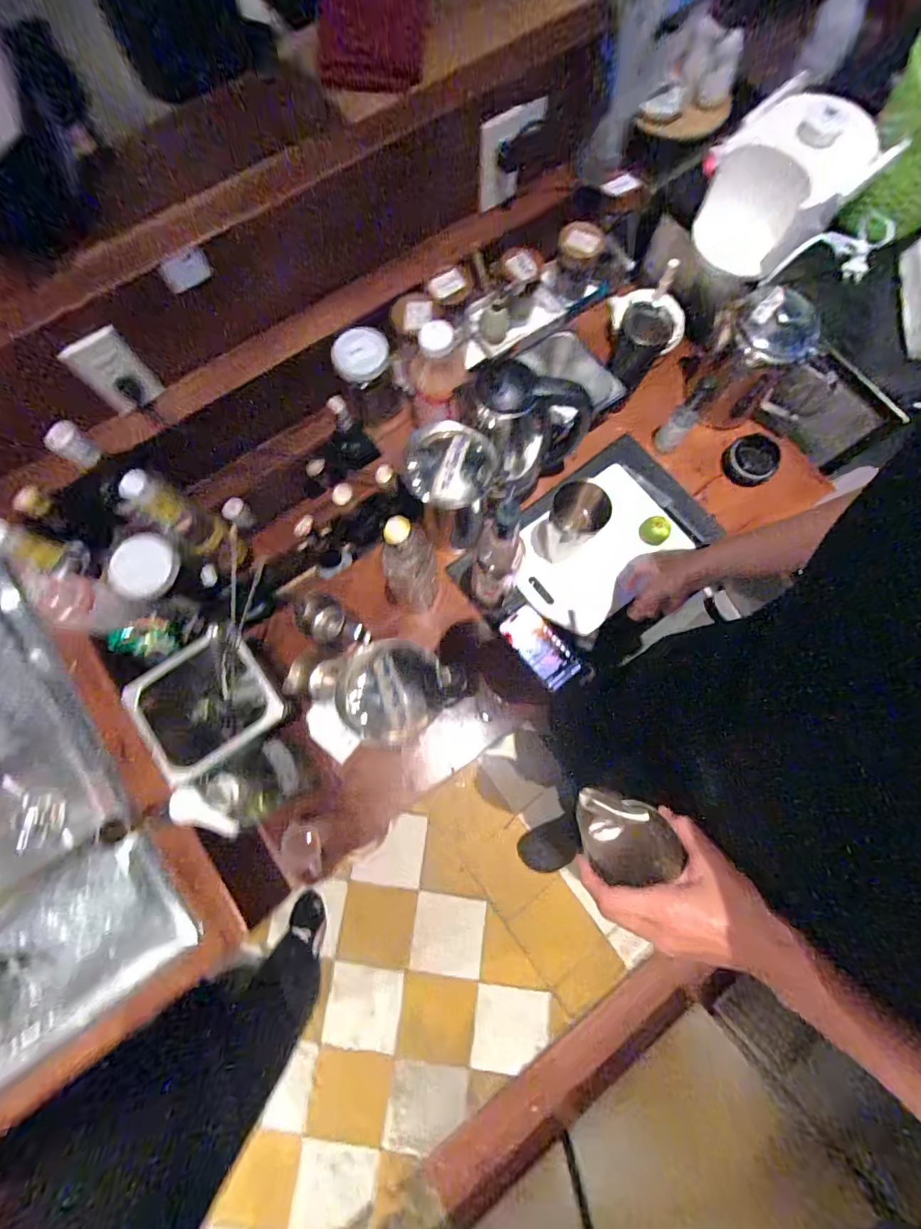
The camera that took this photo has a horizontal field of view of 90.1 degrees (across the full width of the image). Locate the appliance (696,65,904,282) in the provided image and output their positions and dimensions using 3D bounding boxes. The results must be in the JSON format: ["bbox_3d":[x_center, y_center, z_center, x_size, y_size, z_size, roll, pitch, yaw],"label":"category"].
[{"bbox_3d":[0.509,-0.682,0.736,0.181,0.154,0.207,-42,80,-9],"label":"appliance"}]

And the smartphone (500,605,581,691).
[{"bbox_3d":[0.134,0.054,0.772,0.067,0.015,0.140,-38,79,-8],"label":"smartphone"}]

